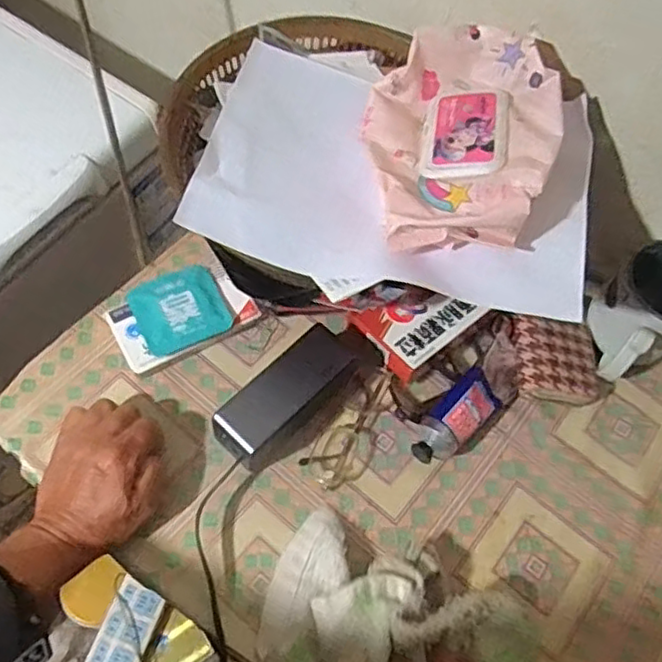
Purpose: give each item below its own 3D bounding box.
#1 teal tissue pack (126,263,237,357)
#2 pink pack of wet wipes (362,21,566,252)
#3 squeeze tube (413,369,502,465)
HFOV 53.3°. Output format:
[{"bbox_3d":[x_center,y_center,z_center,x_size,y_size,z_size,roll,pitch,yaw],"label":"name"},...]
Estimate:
[{"bbox_3d":[-0.140,-0.022,0.609,0.081,0.011,0.082,-26,69,-16],"label":"teal tissue pack"},{"bbox_3d":[0.099,-0.152,0.504,0.144,0.046,0.202,6,64,-2],"label":"pink pack of wet wipes"},{"bbox_3d":[0.110,0.075,0.579,0.040,0.029,0.099,43,68,15],"label":"squeeze tube"}]

